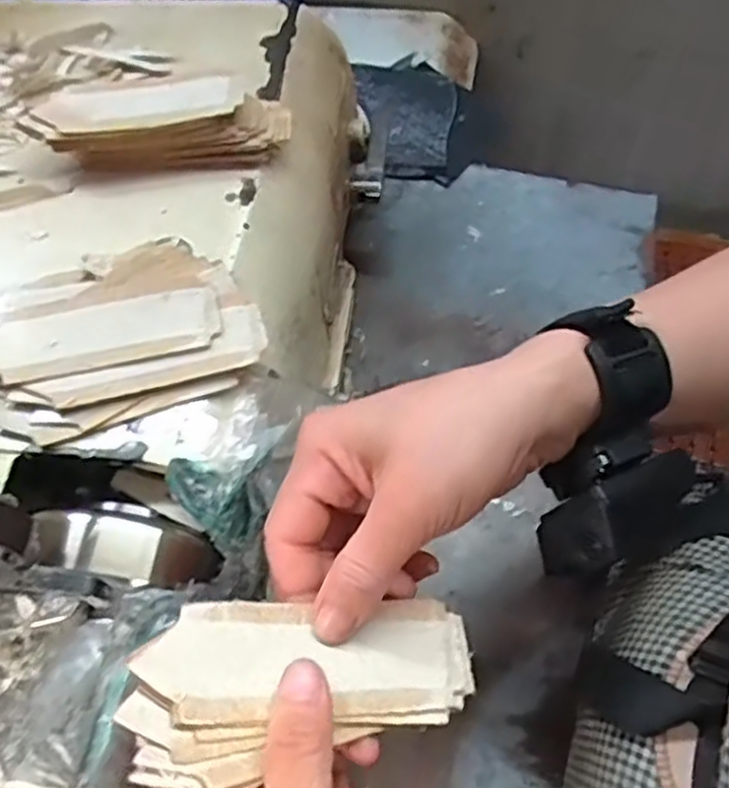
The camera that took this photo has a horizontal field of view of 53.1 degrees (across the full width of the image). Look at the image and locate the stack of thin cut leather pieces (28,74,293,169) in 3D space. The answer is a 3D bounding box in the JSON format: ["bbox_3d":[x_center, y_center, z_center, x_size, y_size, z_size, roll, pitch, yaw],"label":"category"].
[{"bbox_3d":[-0.107,-0.146,0.396,0.127,0.033,0.038,-1,61,0],"label":"stack of thin cut leather pieces"}]

